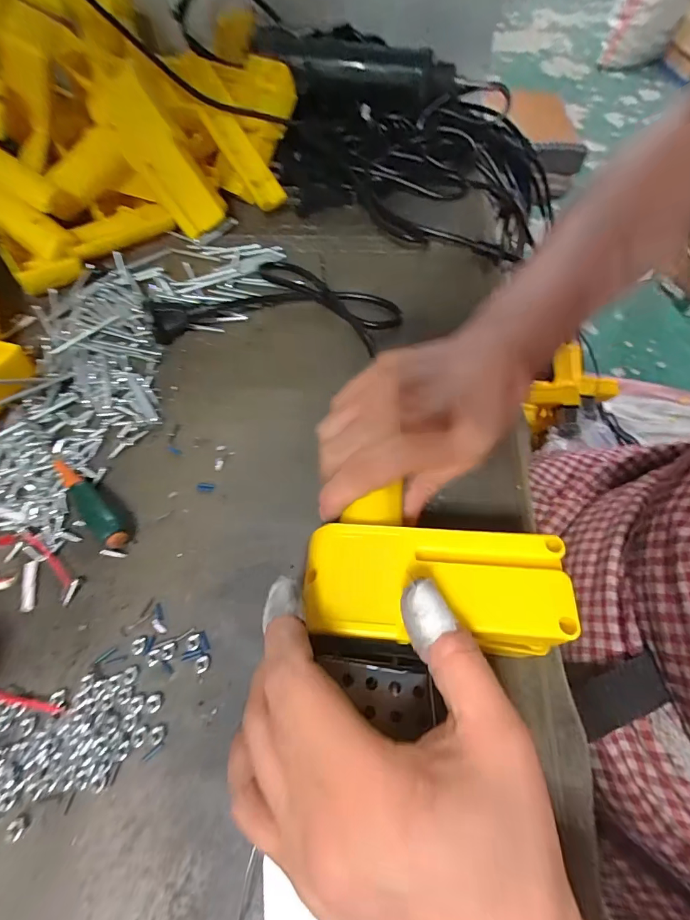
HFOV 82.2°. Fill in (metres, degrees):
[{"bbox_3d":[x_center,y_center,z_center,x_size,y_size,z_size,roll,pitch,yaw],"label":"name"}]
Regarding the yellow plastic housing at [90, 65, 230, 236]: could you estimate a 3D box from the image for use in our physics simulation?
[{"bbox_3d":[-0.152,-0.257,0.338,0.055,0.114,0.029,-18,46,23],"label":"yellow plastic housing"}]

